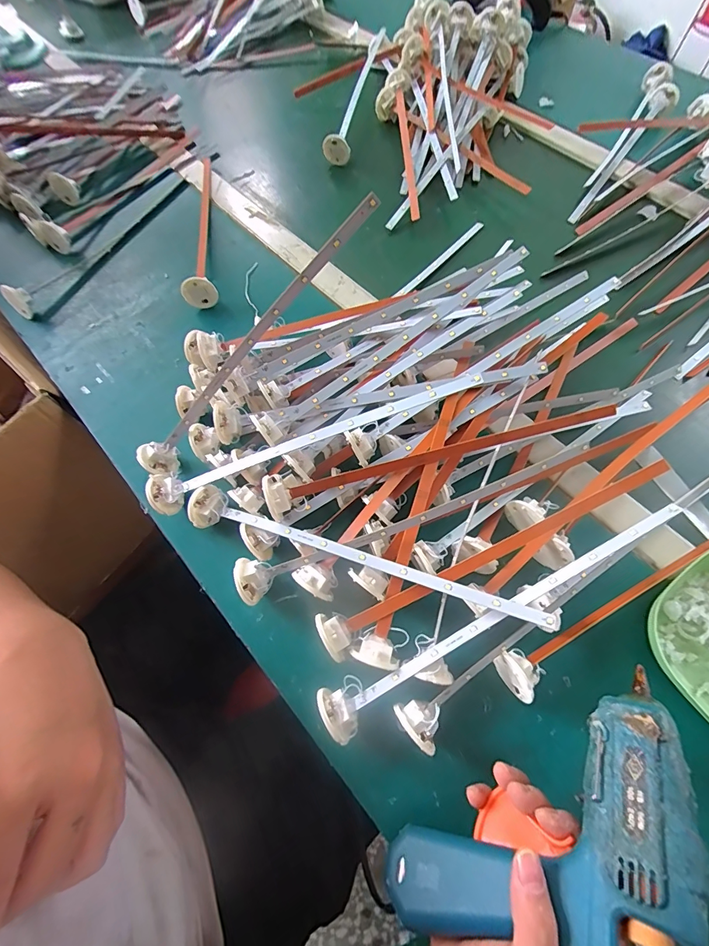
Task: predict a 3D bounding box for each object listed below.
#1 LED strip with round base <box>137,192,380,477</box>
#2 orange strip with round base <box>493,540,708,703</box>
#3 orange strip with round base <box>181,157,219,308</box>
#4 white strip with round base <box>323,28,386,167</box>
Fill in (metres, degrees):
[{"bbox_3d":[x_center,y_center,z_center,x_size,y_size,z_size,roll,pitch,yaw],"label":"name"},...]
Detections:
[{"bbox_3d":[-0.088,-0.092,0.325,0.292,0.032,0.025,-40,65,26],"label":"LED strip with round base"},{"bbox_3d":[0.228,0.093,0.324,0.265,0.034,0.032,-28,68,-11],"label":"orange strip with round base"},{"bbox_3d":[-0.203,-0.326,0.520,0.037,0.035,0.273,-10,66,-3],"label":"orange strip with round base"},{"bbox_3d":[0.002,-0.585,0.619,0.044,0.045,0.287,10,66,6],"label":"white strip with round base"}]

